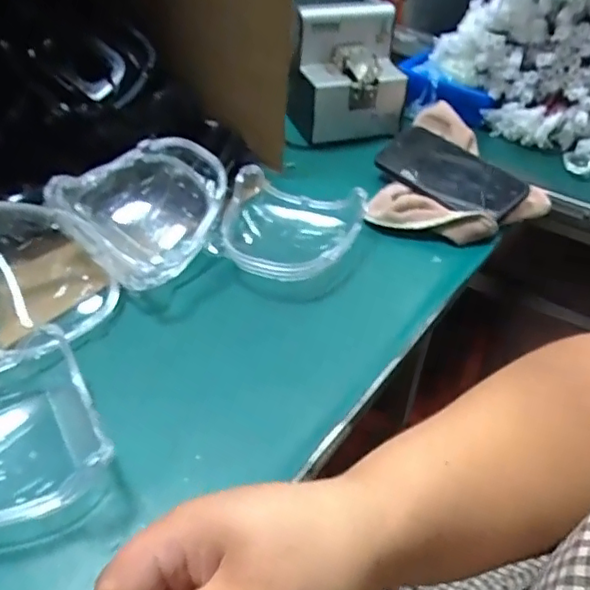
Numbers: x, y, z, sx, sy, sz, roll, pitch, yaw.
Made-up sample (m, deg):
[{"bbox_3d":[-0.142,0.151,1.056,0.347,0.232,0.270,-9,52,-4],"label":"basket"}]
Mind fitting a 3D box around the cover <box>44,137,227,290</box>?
[{"bbox_3d":[-0.146,-0.077,0.567,0.147,0.090,0.135,16,45,16],"label":"cover"}]

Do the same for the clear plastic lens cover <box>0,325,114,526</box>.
[{"bbox_3d":[-0.203,0.101,0.408,0.129,0.048,0.135,-22,47,-23],"label":"clear plastic lens cover"}]

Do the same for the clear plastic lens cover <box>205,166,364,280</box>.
[{"bbox_3d":[-0.009,-0.063,0.590,0.138,0.042,0.122,14,44,14],"label":"clear plastic lens cover"}]

